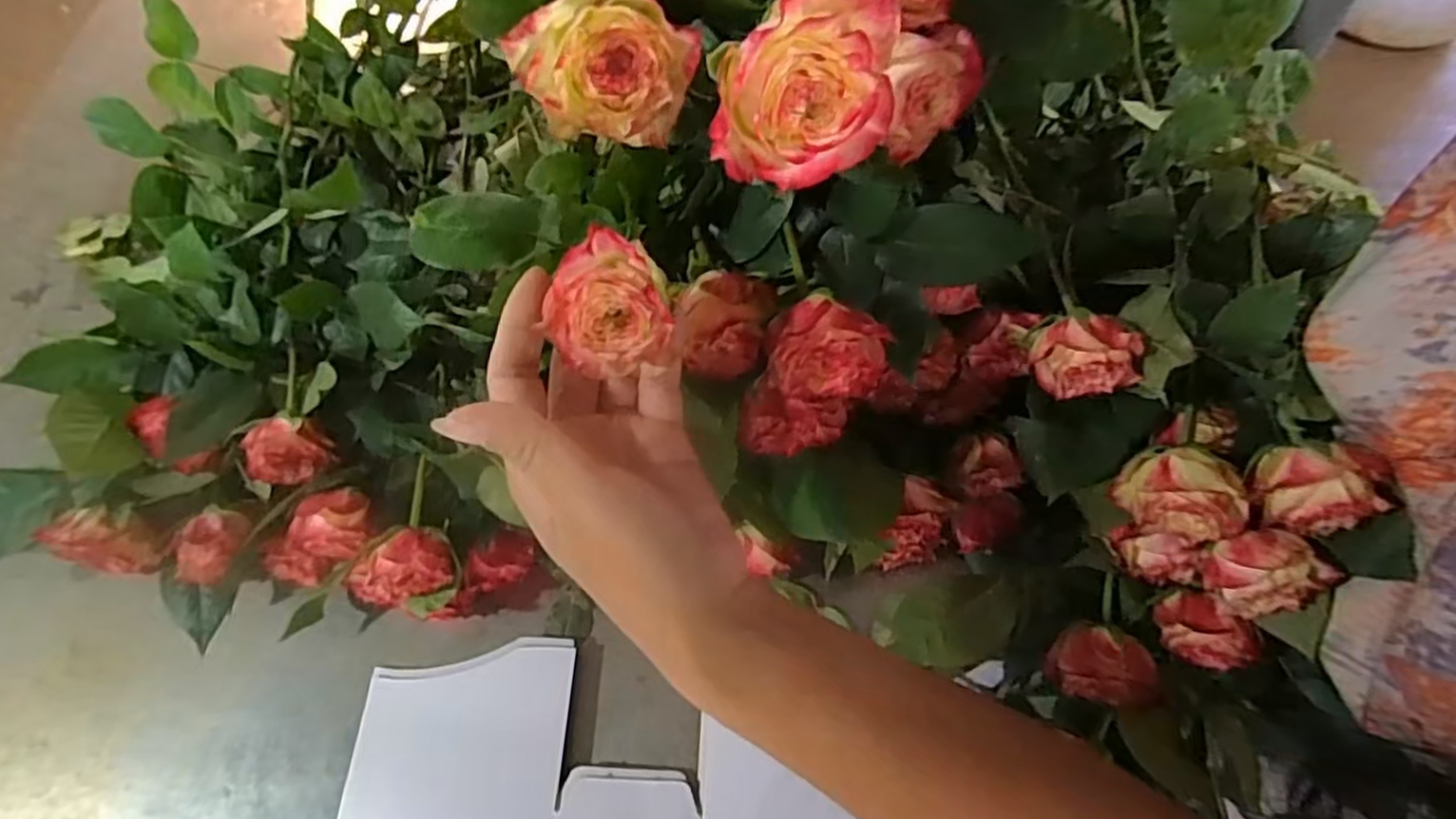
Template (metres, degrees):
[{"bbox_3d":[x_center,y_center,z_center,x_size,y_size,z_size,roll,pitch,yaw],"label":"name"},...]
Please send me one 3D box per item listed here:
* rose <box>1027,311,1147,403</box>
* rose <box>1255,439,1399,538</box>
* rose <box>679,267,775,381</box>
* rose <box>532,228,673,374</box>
[{"bbox_3d":[0.163,-0.026,0.337,0.044,0.035,0.029,4,63,3],"label":"rose"},{"bbox_3d":[0.255,0.033,0.316,0.045,0.039,0.028,14,64,8],"label":"rose"},{"bbox_3d":[0.001,-0.035,0.308,0.036,0.037,0.029,5,63,4],"label":"rose"},{"bbox_3d":[-0.041,-0.037,0.250,0.041,0.031,0.033,-10,62,-2],"label":"rose"}]

